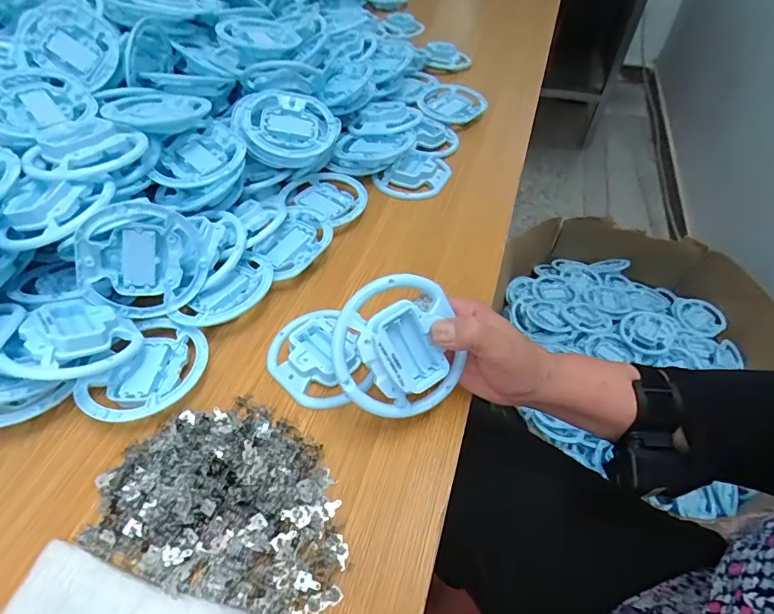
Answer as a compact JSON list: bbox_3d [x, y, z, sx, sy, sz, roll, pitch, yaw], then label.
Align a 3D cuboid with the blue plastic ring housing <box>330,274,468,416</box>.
[{"bbox_3d":[0.008,0.031,0.327,0.093,0.100,0.020,-15,9,-14],"label":"blue plastic ring housing"}]

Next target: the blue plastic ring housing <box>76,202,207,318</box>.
[{"bbox_3d":[-0.212,-0.043,0.399,0.100,0.099,0.031,3,29,-38],"label":"blue plastic ring housing"}]

